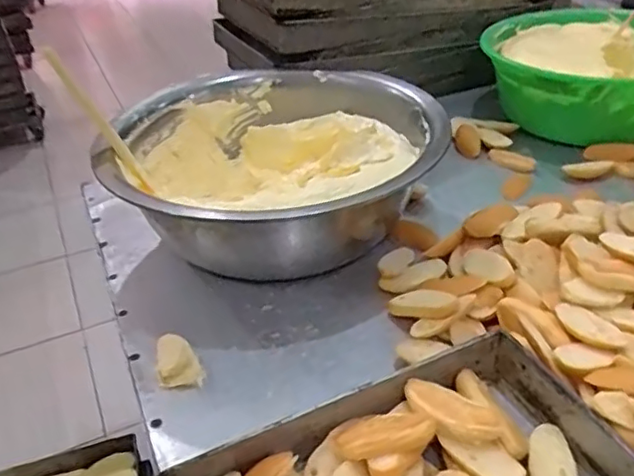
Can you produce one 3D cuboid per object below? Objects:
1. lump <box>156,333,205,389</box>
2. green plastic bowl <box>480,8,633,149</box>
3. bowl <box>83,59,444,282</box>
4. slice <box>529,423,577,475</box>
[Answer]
[{"bbox_3d":[-0.160,0.140,0.693,0.045,0.024,0.081,-22,38,-20],"label":"lump"},{"bbox_3d":[0.525,-0.318,1.168,0.393,0.125,0.411,-3,34,2],"label":"green plastic bowl"},{"bbox_3d":[-0.060,-0.105,0.910,0.455,0.166,0.450,-3,34,2],"label":"bowl"},{"bbox_3d":[0.208,0.204,0.545,0.038,0.013,0.081,4,36,15],"label":"slice"}]

